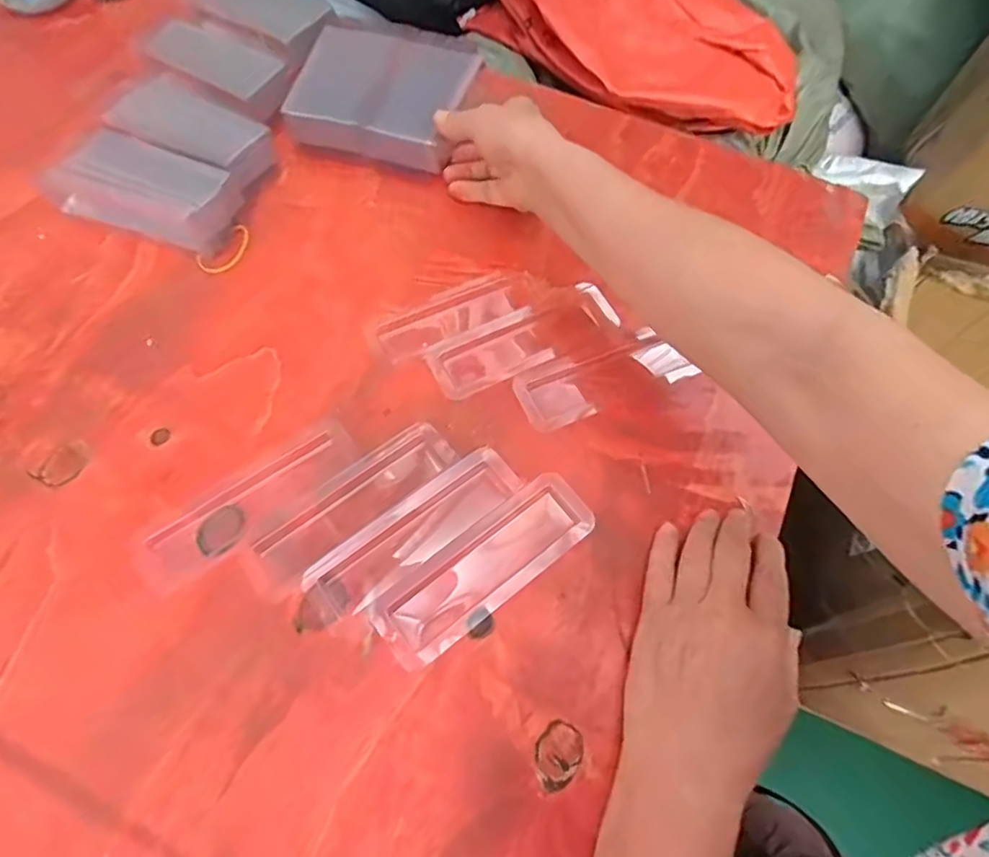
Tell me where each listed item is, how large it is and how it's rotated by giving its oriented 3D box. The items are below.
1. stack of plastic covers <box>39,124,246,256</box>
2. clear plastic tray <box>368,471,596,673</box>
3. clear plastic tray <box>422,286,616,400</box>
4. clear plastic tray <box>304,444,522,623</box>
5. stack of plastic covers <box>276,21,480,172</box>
[{"bbox_3d":[-0.264,-0.179,0.435,0.144,0.050,0.061,18,64,6],"label":"stack of plastic covers"},{"bbox_3d":[-0.005,0.081,0.339,0.138,0.008,0.046,-34,70,-18],"label":"clear plastic tray"},{"bbox_3d":[0.022,-0.065,0.408,0.140,0.005,0.048,-24,67,-14],"label":"clear plastic tray"},{"bbox_3d":[-0.048,0.061,0.345,0.138,0.006,0.041,-37,71,-18],"label":"clear plastic tray"},{"bbox_3d":[-0.094,-0.285,0.487,0.134,0.035,0.119,15,64,5],"label":"stack of plastic covers"}]

